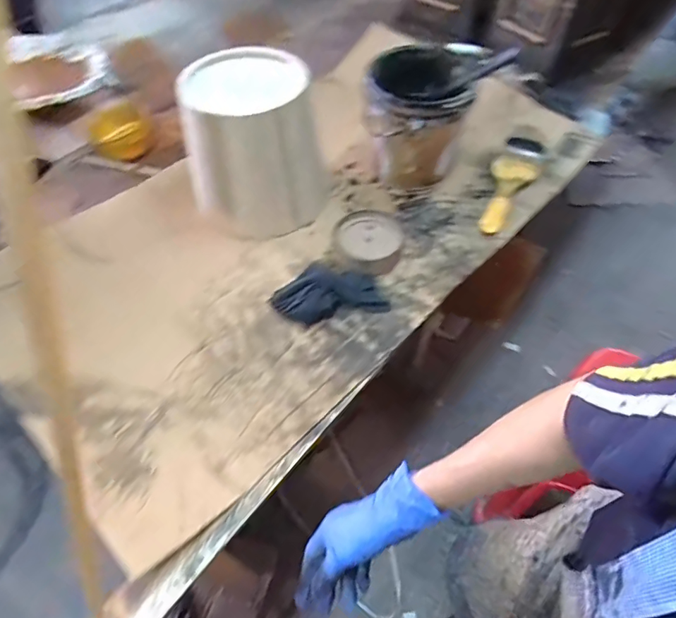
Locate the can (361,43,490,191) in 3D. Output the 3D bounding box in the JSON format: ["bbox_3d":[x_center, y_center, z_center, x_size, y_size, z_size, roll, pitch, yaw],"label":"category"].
[{"bbox_3d":[0.134,-0.320,0.799,0.151,0.167,0.156,0,53,0],"label":"can"}]

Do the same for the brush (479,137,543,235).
[{"bbox_3d":[0.295,-0.216,0.816,0.075,0.030,0.248,23,56,17],"label":"brush"}]

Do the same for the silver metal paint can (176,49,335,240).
[{"bbox_3d":[-0.121,-0.258,0.733,0.205,0.189,0.193,-14,54,-10],"label":"silver metal paint can"}]

